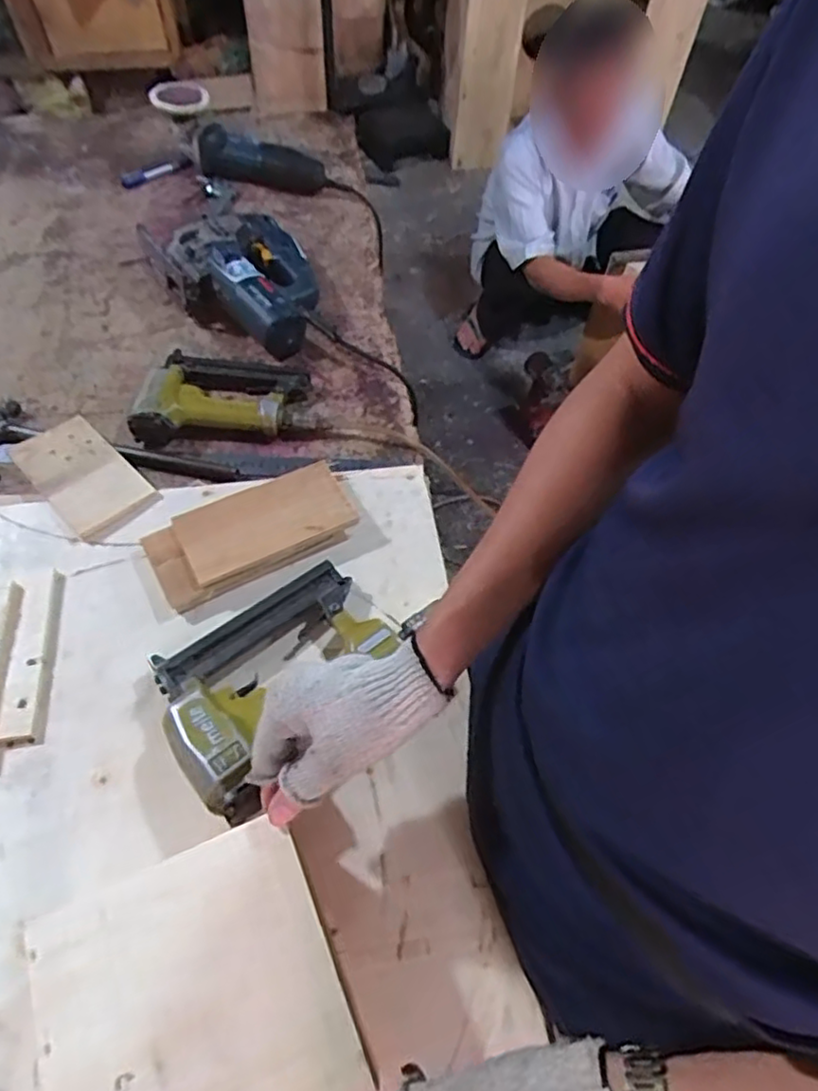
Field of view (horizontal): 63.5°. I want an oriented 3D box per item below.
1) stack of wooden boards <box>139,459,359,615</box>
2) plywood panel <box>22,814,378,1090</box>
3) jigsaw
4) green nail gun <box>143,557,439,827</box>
[{"bbox_3d":[-0.165,-0.017,0.695,0.209,0.026,0.099,-25,62,-18],"label":"stack of wooden boards"},{"bbox_3d":[-0.130,0.275,0.395,0.168,0.012,0.167,-21,58,-15],"label":"plywood panel"},{"bbox_3d":[-0.215,-0.388,0.928,0.244,0.077,0.193,31,61,16],"label":"jigsaw"},{"bbox_3d":[-0.105,0.115,0.592,0.224,0.060,0.166,-30,64,-21],"label":"green nail gun"}]

